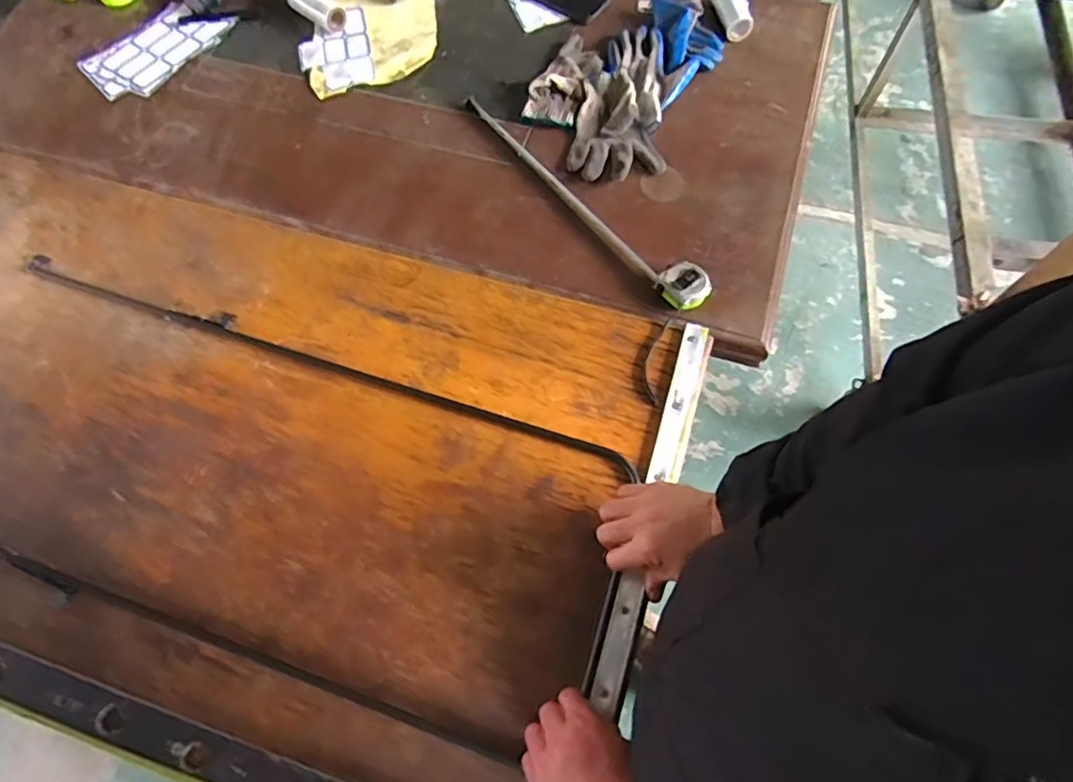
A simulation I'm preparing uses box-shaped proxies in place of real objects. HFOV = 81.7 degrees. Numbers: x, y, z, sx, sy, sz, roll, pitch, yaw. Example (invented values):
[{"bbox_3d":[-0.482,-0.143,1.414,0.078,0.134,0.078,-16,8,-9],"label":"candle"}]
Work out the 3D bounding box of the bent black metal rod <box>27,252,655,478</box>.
[{"bbox_3d":[-0.296,-0.047,0.800,0.875,0.008,0.033,18,68,10],"label":"bent black metal rod"}]

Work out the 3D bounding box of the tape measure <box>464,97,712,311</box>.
[{"bbox_3d":[0.045,-0.274,0.857,0.052,0.029,0.483,-40,70,-15],"label":"tape measure"}]

